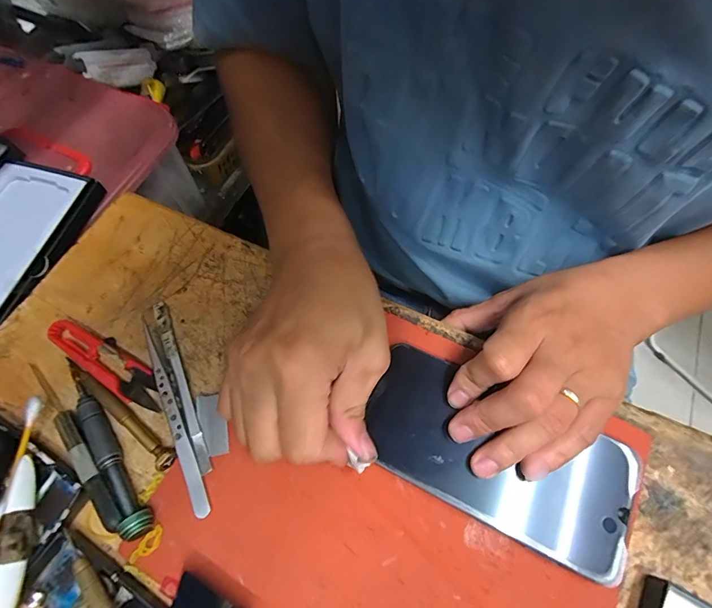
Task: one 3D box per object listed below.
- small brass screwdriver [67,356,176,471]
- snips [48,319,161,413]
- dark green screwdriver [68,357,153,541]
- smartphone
[{"bbox_3d":[-0.156,0.067,0.249,0.107,0.008,0.012,36,70,16],"label":"small brass screwdriver"},{"bbox_3d":[-0.171,0.039,0.263,0.097,0.009,0.024,31,69,14],"label":"snips"},{"bbox_3d":[-0.158,0.083,0.236,0.014,0.016,0.127,-37,70,-15],"label":"dark green screwdriver"},{"bbox_3d":[0.080,0.088,0.230,0.154,0.012,0.076,28,67,15],"label":"smartphone"}]

